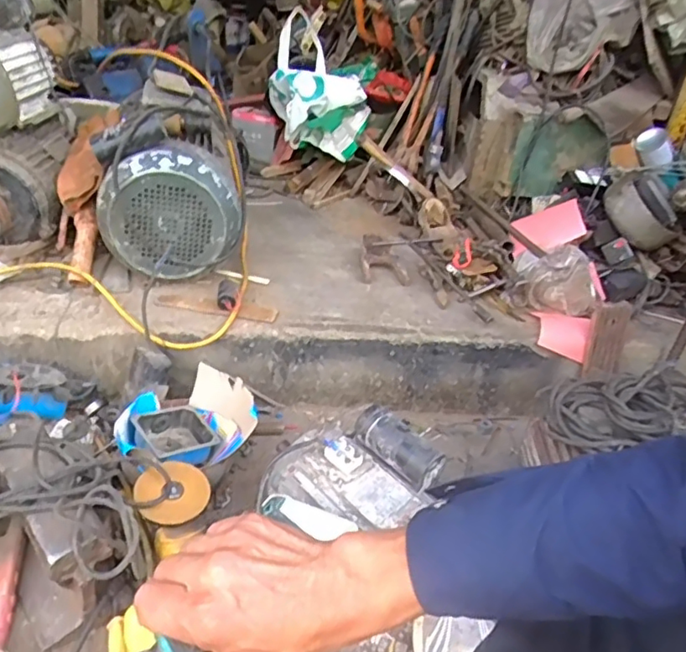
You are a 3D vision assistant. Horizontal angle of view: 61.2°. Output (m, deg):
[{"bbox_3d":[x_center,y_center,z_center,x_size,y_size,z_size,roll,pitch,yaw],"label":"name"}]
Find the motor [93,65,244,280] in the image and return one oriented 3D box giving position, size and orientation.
[{"bbox_3d":[-0.326,-0.286,1.110,0.254,0.272,0.282,-2,33,-16],"label":"motor"}]

